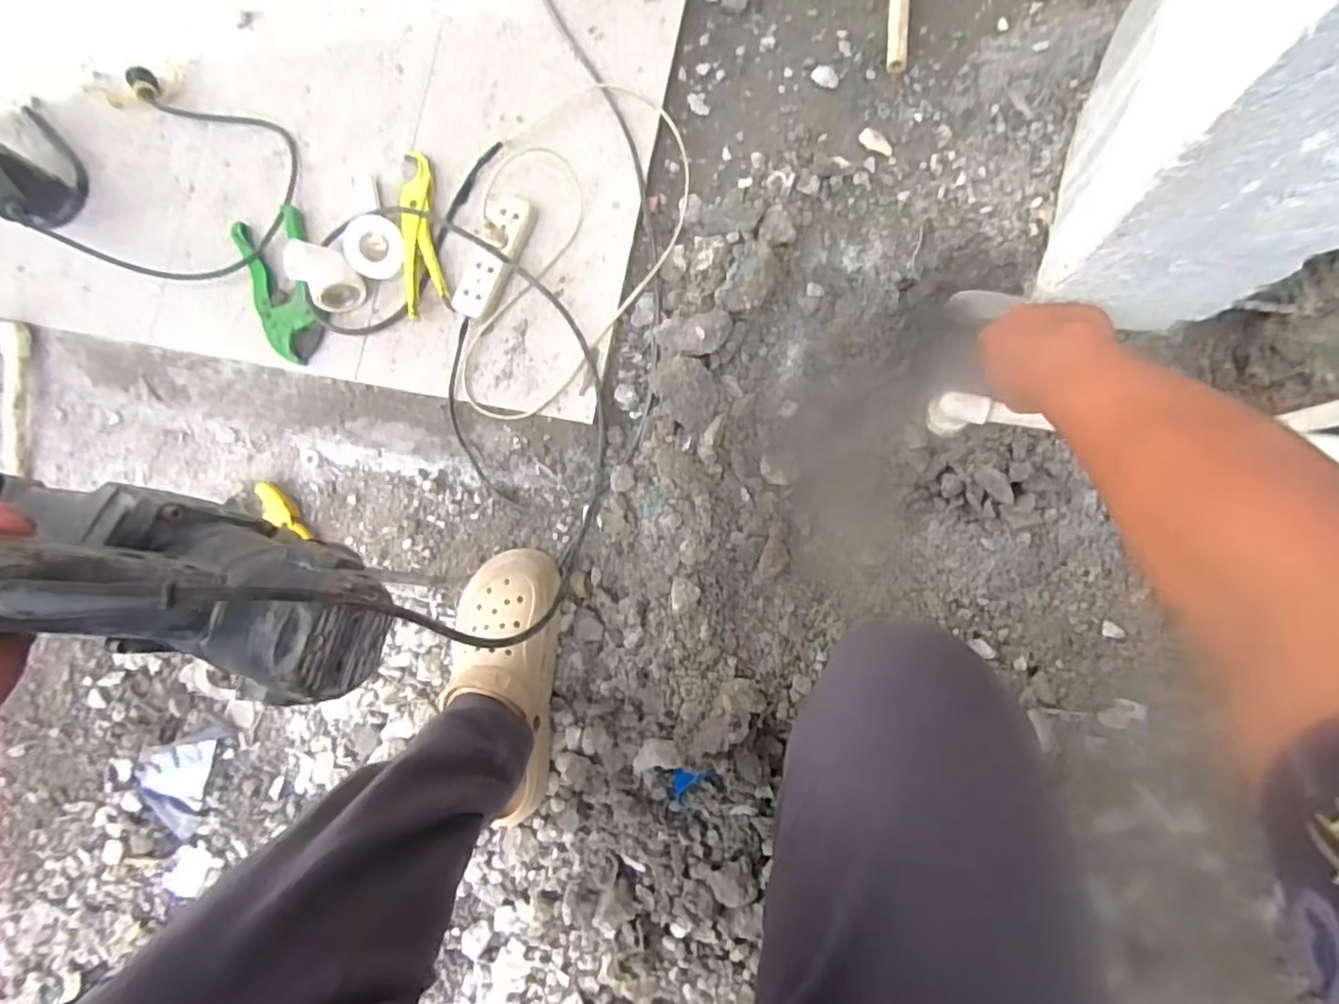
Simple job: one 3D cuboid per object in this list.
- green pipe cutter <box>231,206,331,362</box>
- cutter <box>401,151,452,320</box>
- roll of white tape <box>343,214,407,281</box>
[{"bbox_3d":[-0.470,-0.266,0.782,0.090,0.033,0.193,-20,84,5],"label":"green pipe cutter"},{"bbox_3d":[-0.293,-0.321,0.755,0.052,0.017,0.200,-7,85,6],"label":"cutter"},{"bbox_3d":[-0.348,-0.302,0.755,0.071,0.018,0.071,-26,99,-14],"label":"roll of white tape"}]

